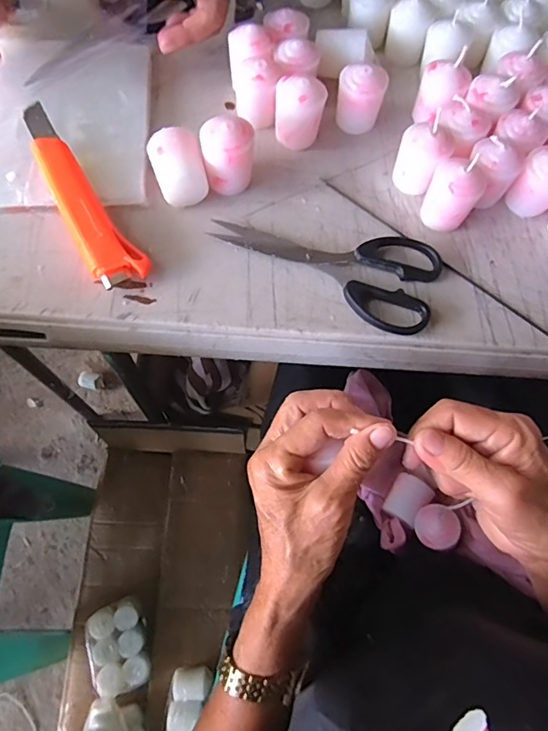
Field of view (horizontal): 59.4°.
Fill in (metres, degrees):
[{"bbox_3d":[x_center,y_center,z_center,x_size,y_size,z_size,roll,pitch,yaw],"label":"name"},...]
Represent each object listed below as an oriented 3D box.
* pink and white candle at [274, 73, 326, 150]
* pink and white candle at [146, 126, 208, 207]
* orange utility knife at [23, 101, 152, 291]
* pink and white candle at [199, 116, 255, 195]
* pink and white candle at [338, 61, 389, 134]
[{"bbox_3d":[0.020,-0.204,0.384,0.039,0.049,0.040,2,66,-3],"label":"pink and white candle"},{"bbox_3d":[-0.071,-0.148,0.360,0.037,0.037,0.044,-16,69,-10],"label":"pink and white candle"},{"bbox_3d":[-0.146,-0.129,0.354,0.036,0.026,0.168,-29,71,-15],"label":"orange utility knife"},{"bbox_3d":[-0.035,-0.155,0.360,0.037,0.050,0.032,-1,67,-4],"label":"pink and white candle"},{"bbox_3d":[0.070,-0.218,0.390,0.037,0.045,0.035,13,66,2],"label":"pink and white candle"}]

